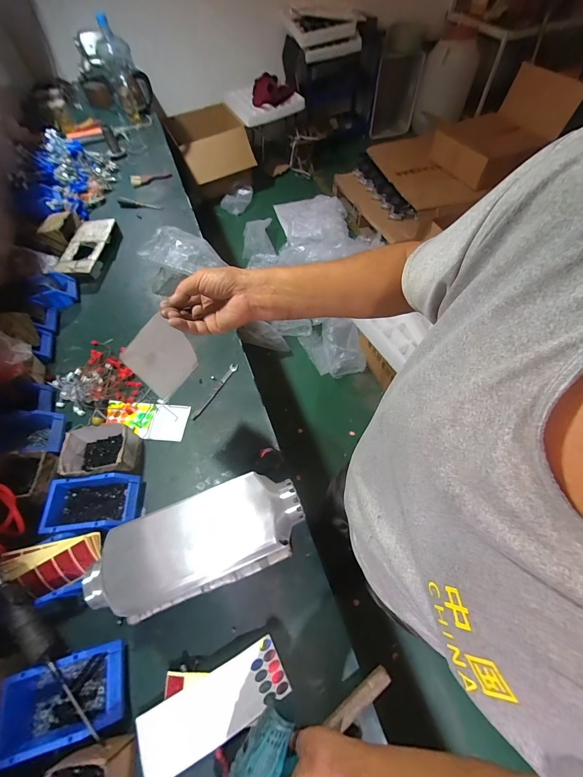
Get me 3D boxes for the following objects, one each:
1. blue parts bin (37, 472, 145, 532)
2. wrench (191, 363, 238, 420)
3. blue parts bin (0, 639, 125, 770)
[{"bbox_3d":[-0.453,0.268,0.705,0.189,0.070,0.122,-9,59,-1],"label":"blue parts bin"},{"bbox_3d":[-0.218,0.007,0.889,0.023,0.007,0.205,23,64,17],"label":"wrench"},{"bbox_3d":[-0.397,0.536,0.539,0.191,0.079,0.120,-13,59,-3],"label":"blue parts bin"}]

